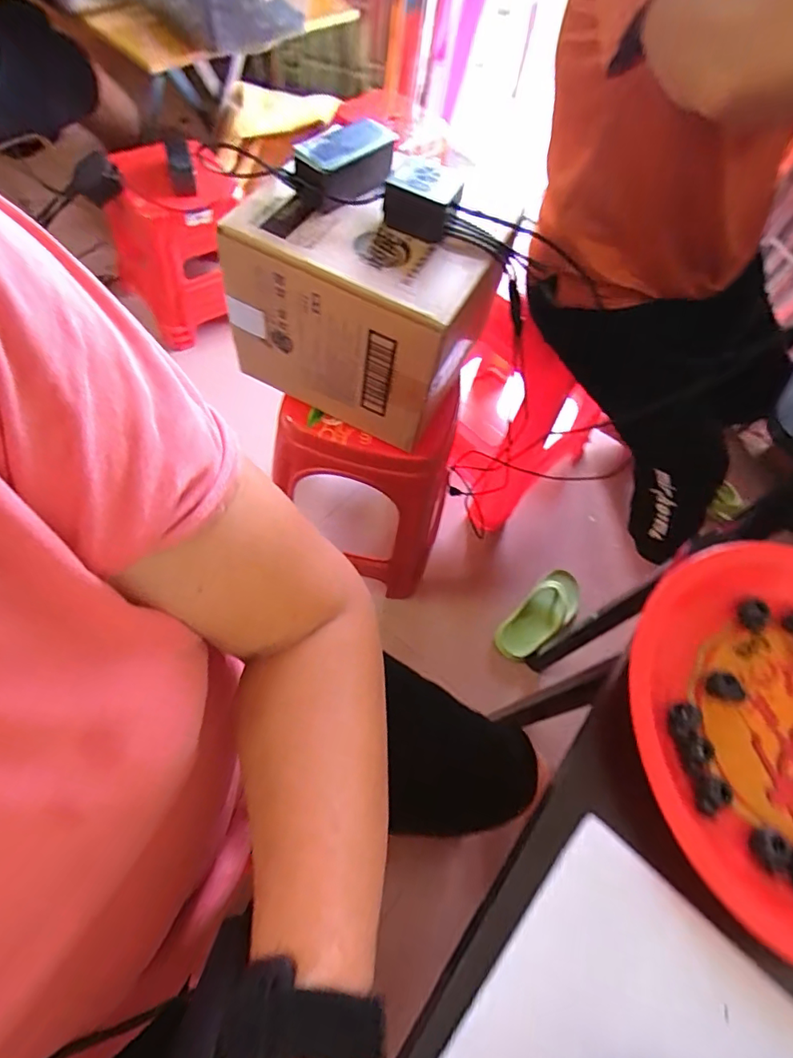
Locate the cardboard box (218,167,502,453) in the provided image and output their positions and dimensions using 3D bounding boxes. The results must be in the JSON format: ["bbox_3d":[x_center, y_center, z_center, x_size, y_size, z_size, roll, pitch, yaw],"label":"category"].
[{"bbox_3d":[-0.057,-0.272,0.678,0.283,0.223,0.140,27,62,6],"label":"cardboard box"}]

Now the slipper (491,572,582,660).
[{"bbox_3d":[0.310,0.178,1.105,0.246,0.078,0.101,-36,73,-23],"label":"slipper"}]

